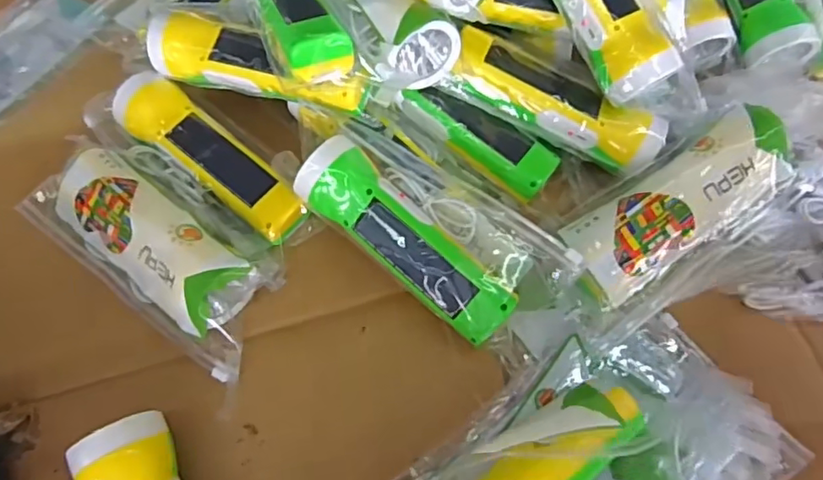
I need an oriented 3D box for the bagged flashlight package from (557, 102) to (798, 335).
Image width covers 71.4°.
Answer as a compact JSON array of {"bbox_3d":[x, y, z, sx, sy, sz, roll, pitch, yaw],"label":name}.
[{"bbox_3d":[0.186,-0.017,0.399,0.184,0.047,0.080,-34,74,-12],"label":"bagged flashlight package"}]

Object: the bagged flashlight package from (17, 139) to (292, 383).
[{"bbox_3d":[-0.183,-0.003,0.402,0.219,0.052,0.095,35,74,11],"label":"bagged flashlight package"}]

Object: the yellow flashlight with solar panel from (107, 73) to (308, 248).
[{"bbox_3d":[-0.154,-0.060,0.436,0.177,0.041,0.053,42,75,13],"label":"yellow flashlight with solar panel"}]

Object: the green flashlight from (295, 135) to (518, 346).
[{"bbox_3d":[-0.004,0.003,0.392,0.166,0.061,0.053,43,75,13],"label":"green flashlight"}]

